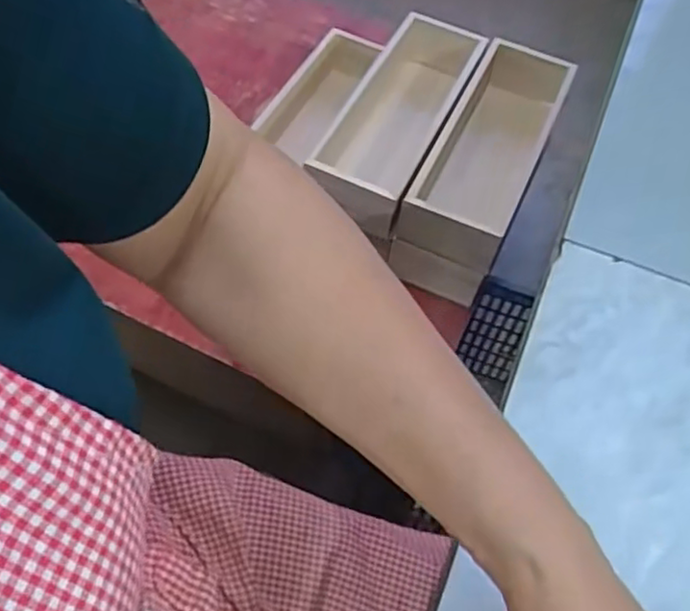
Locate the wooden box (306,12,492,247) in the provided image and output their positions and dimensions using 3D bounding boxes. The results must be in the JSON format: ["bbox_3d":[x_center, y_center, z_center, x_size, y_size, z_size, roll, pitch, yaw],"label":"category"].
[{"bbox_3d":[0.063,-0.206,0.745,0.109,0.090,0.290,22,59,10],"label":"wooden box"}]

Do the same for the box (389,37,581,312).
[{"bbox_3d":[0.159,-0.167,0.729,0.095,0.105,0.293,24,59,11],"label":"box"}]

